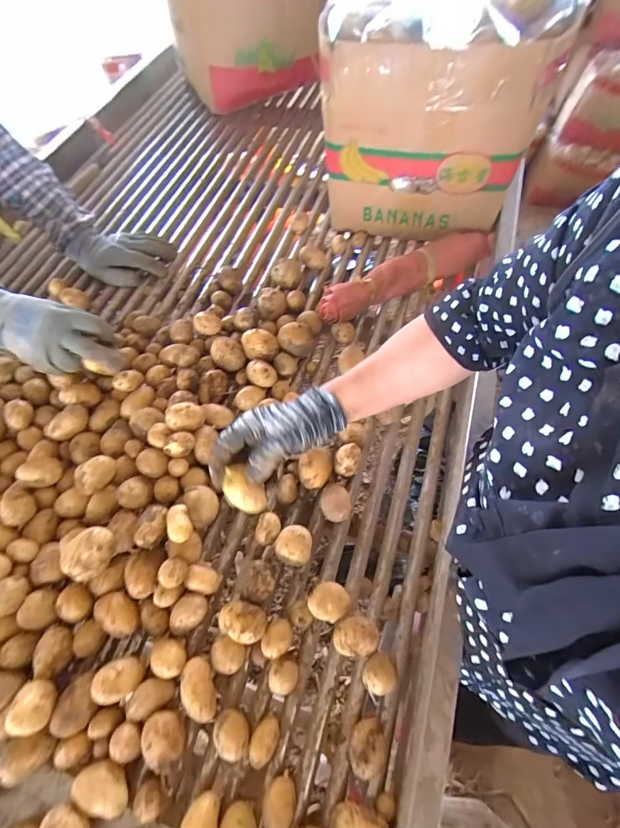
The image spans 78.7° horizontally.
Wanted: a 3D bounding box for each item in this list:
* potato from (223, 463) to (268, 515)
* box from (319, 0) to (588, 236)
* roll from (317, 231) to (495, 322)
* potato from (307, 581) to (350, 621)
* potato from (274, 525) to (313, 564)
[{"bbox_3d":[-0.064,0.076,0.391,0.047,0.033,0.038,33,109,-7],"label":"potato"},{"bbox_3d":[0.190,-0.494,0.601,0.298,0.266,0.265,14,60,11],"label":"box"},{"bbox_3d":[0.157,-0.222,0.598,0.311,0.058,0.057,-27,61,-13],"label":"roll"},{"bbox_3d":[0.021,0.204,0.413,0.043,0.037,0.036,2,59,5],"label":"potato"},{"bbox_3d":[-0.018,0.155,0.447,0.041,0.040,0.041,-1,59,2],"label":"potato"}]

